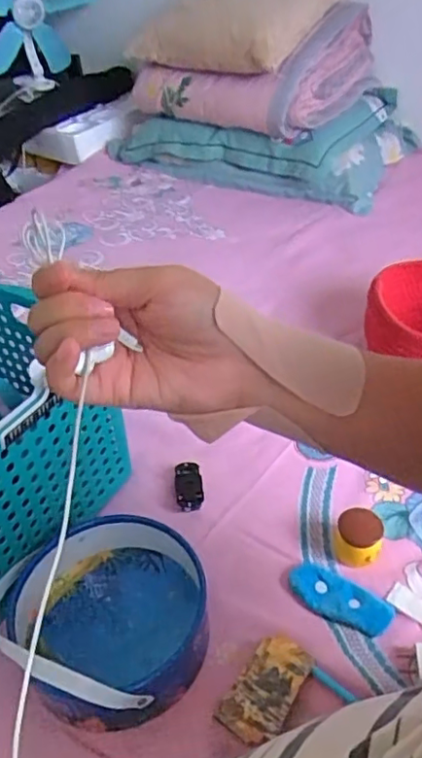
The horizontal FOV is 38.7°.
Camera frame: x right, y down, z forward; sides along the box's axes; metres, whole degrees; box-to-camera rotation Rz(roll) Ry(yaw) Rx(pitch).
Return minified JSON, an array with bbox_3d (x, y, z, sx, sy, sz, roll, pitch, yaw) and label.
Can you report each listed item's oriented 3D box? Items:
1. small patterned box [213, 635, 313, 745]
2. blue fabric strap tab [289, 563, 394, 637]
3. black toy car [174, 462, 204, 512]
[{"bbox_3d":[0.050,0.277,0.535,0.049,0.022,0.090,24,48,32],"label":"small patterned box"},{"bbox_3d":[0.127,0.218,0.597,0.101,0.016,0.047,20,46,29],"label":"blue fabric strap tab"},{"bbox_3d":[-0.026,0.127,0.715,0.032,0.018,0.060,-8,39,-2],"label":"black toy car"}]

